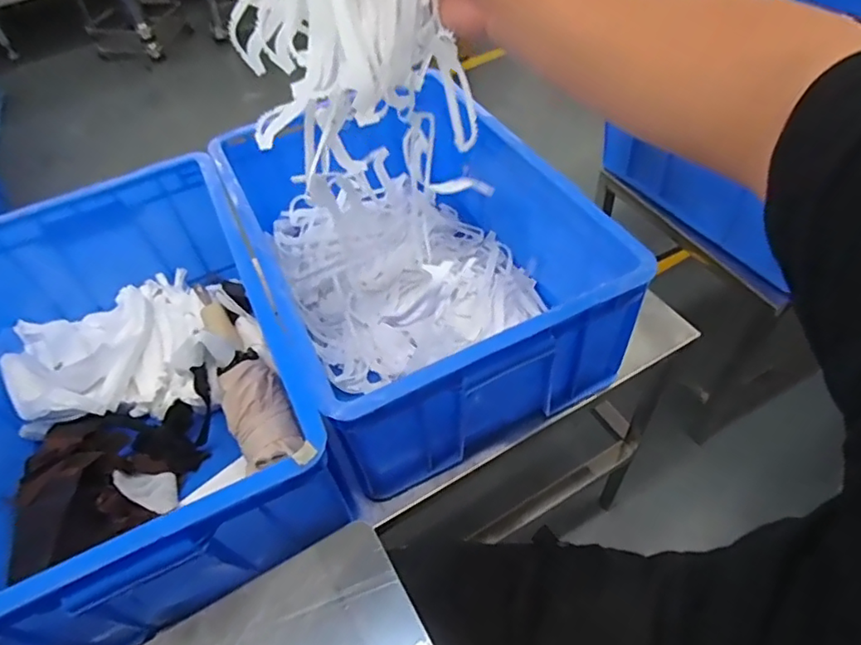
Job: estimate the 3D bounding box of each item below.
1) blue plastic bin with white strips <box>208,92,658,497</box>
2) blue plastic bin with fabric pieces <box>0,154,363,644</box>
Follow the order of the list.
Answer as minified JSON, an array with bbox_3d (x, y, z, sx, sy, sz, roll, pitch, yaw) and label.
[{"bbox_3d":[-0.030,-0.092,0.736,0.358,0.197,0.505,-24,53,-13],"label":"blue plastic bin with white strips"},{"bbox_3d":[-0.342,0.068,0.638,0.374,0.192,0.509,-24,53,-13],"label":"blue plastic bin with fabric pieces"}]

